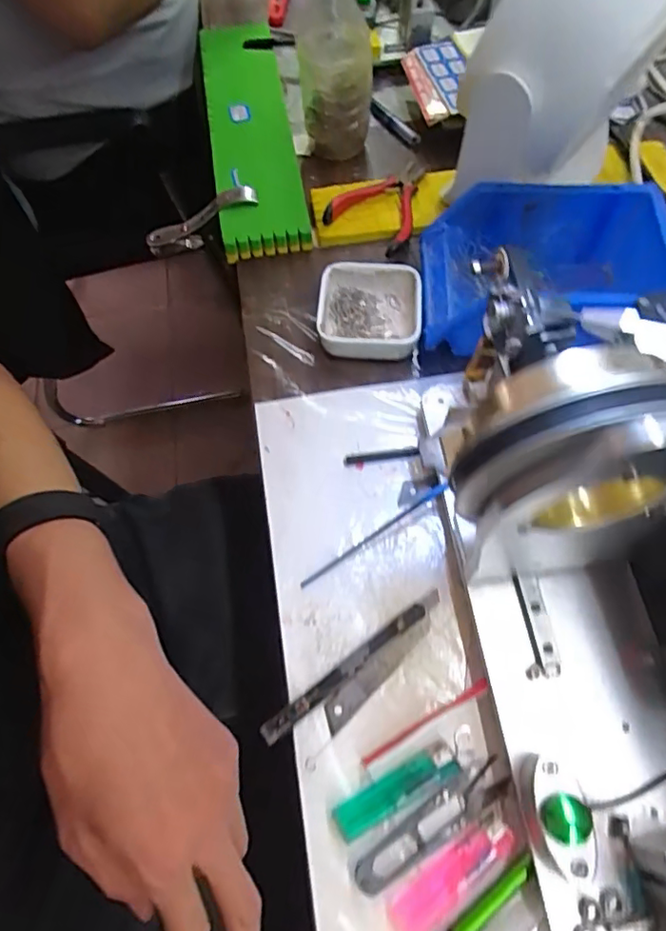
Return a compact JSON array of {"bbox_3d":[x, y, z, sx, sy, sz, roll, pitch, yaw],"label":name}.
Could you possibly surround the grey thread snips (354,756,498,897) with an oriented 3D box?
[{"bbox_3d":[0.055,0.206,0.330,0.101,0.009,0.018,-33,67,-13],"label":"grey thread snips"}]

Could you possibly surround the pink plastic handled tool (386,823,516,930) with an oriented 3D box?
[{"bbox_3d":[0.065,0.226,0.315,0.080,0.008,0.024,-35,68,-14],"label":"pink plastic handled tool"}]

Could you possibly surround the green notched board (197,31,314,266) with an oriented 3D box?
[{"bbox_3d":[-0.090,-0.364,0.607,0.080,0.026,0.381,-6,60,-8],"label":"green notched board"}]

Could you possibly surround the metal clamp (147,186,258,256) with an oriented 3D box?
[{"bbox_3d":[-0.126,-0.235,0.561,0.119,0.039,0.022,-23,63,18],"label":"metal clamp"}]

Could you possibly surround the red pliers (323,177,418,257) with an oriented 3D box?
[{"bbox_3d":[0.034,-0.240,0.538,0.082,0.014,0.097,8,65,6],"label":"red pliers"}]

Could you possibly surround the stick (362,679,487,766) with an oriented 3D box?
[{"bbox_3d":[0.056,0.157,0.350,0.089,0.010,0.006,-27,66,-10],"label":"stick"}]

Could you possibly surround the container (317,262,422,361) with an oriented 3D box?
[{"bbox_3d":[0.030,-0.128,0.478,0.085,0.031,0.087,7,65,6],"label":"container"}]

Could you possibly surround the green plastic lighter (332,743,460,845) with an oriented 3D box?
[{"bbox_3d":[0.038,0.190,0.334,0.076,0.009,0.021,-26,66,-10],"label":"green plastic lighter"}]

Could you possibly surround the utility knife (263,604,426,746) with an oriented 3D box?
[{"bbox_3d":[0.008,0.129,0.365,0.126,0.012,0.013,-36,68,-14],"label":"utility knife"}]

